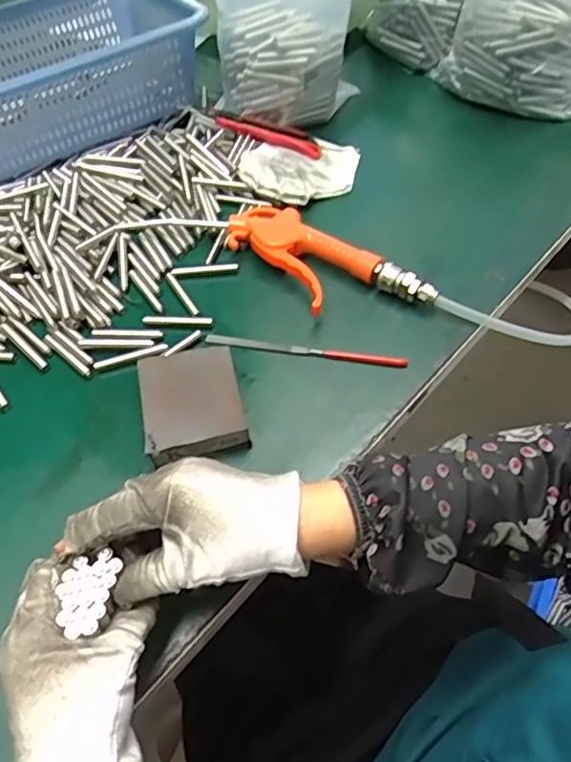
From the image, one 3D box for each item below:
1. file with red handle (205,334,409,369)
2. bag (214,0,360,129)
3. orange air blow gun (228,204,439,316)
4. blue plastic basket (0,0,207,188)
[{"bbox_3d":[0.015,-0.023,0.456,0.158,0.007,0.010,7,54,9],"label":"file with red handle"},{"bbox_3d":[-0.001,-0.370,0.565,0.137,0.181,0.112,-8,53,-2],"label":"bag"},{"bbox_3d":[0.024,-0.094,0.488,0.186,0.031,0.075,37,64,27],"label":"orange air blow gun"},{"bbox_3d":[-0.253,-0.335,0.625,0.299,0.086,0.220,-24,55,-13],"label":"blue plastic basket"}]

